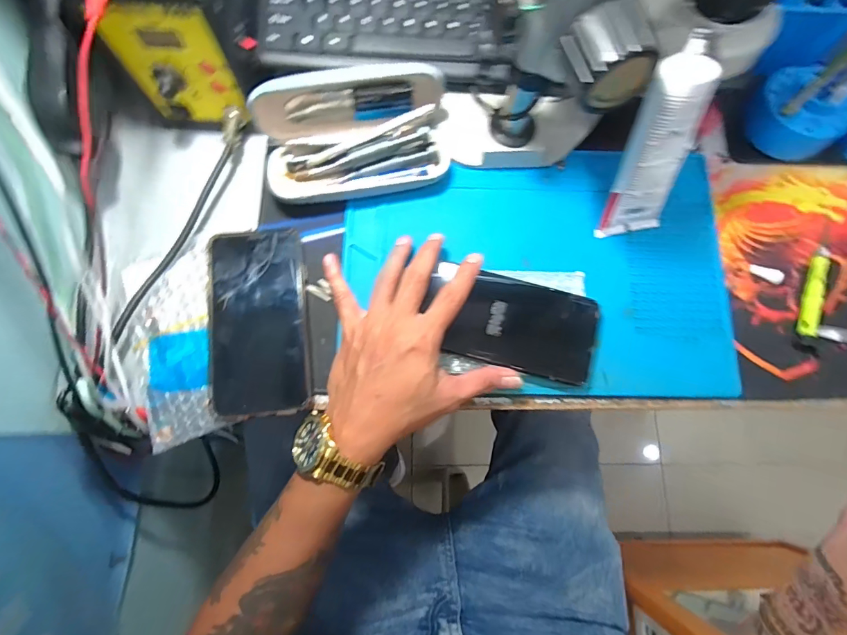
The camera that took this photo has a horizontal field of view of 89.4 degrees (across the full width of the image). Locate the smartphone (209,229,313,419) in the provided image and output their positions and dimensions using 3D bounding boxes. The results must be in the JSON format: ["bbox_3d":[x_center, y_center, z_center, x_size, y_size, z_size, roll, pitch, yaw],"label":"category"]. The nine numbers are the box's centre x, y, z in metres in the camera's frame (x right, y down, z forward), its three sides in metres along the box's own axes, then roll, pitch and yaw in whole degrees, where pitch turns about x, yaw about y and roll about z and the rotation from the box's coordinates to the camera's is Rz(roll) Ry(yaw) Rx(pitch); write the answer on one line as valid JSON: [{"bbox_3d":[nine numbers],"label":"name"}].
[{"bbox_3d":[-0.137,-0.001,0.353,0.076,0.007,0.158,-6,78,-2],"label":"smartphone"}]

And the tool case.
[{"bbox_3d":[-0.060,-0.162,0.372,0.162,0.063,0.102,-6,78,-2],"label":"tool case"}]

